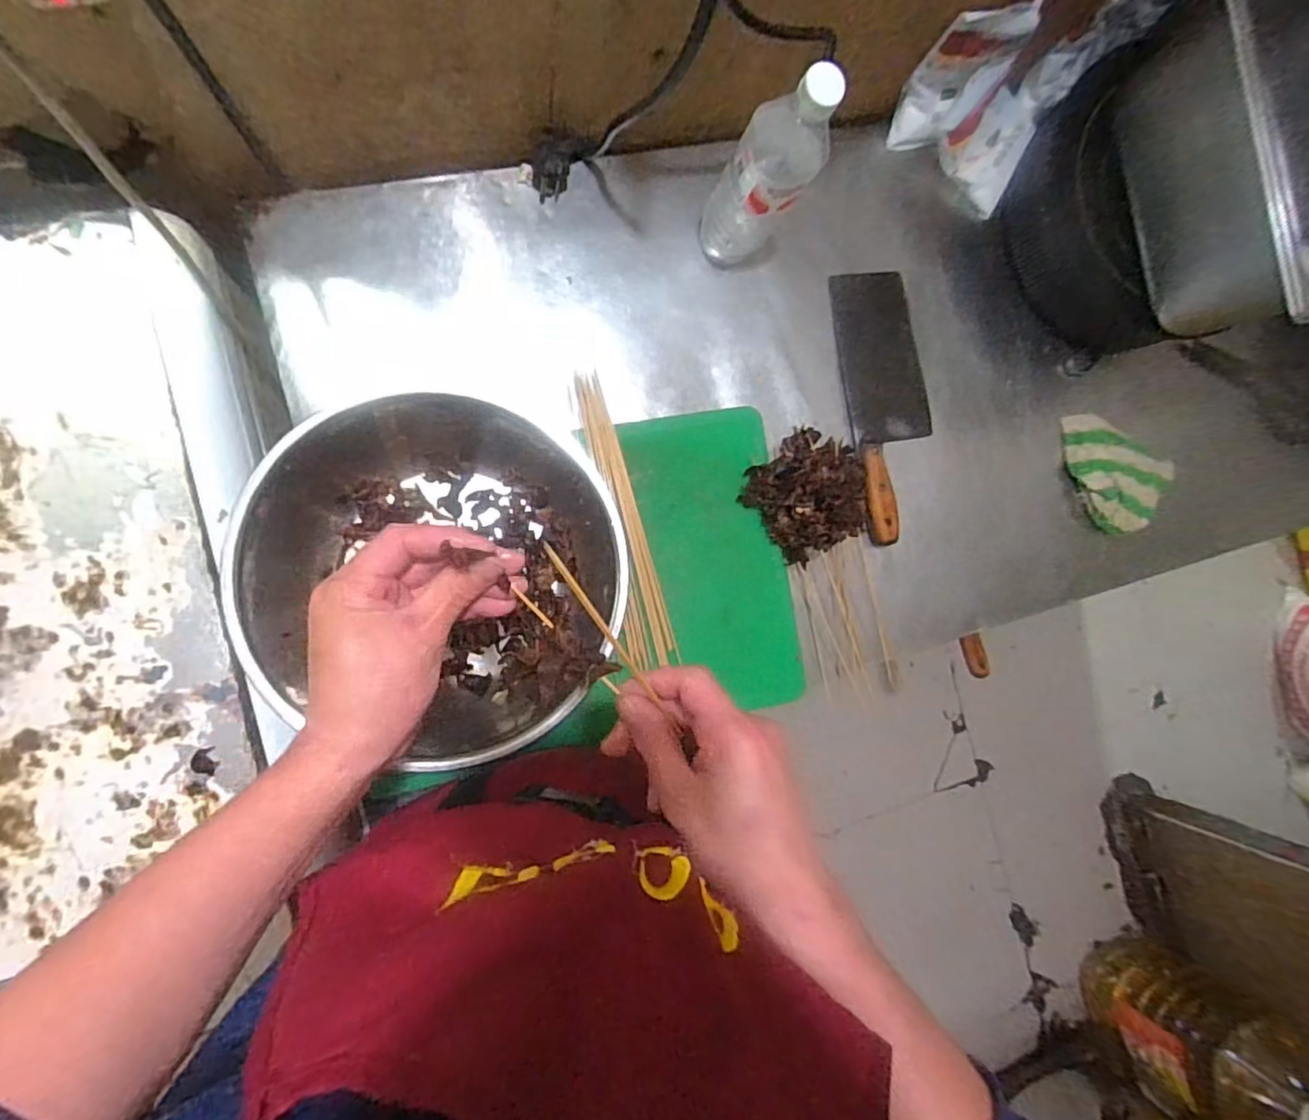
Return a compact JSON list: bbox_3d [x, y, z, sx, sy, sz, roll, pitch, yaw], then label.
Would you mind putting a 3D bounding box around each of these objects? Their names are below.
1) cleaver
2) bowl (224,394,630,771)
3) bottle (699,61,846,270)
[{"bbox_3d":[0.274,-0.178,0.730,0.098,0.026,0.302,-8,90,-12],"label":"cleaver"},{"bbox_3d":[-0.186,0.018,0.572,0.320,0.121,0.325,0,88,-12],"label":"bowl"},{"bbox_3d":[0.103,-0.356,0.583,0.075,0.245,0.070,0,88,-12],"label":"bottle"}]

